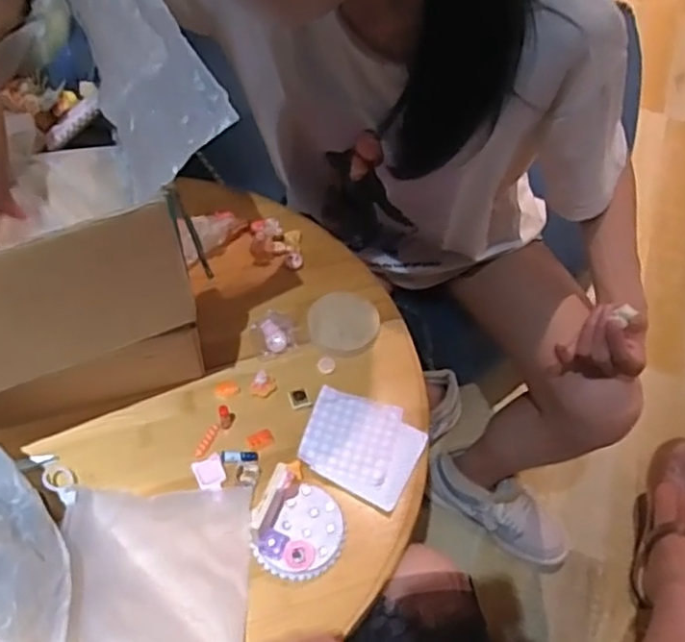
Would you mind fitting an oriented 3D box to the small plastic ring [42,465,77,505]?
[{"bbox_3d":[-0.236,0.136,0.550,0.023,0.004,0.043,-2,36,-32],"label":"small plastic ring"}]

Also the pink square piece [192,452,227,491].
[{"bbox_3d":[-0.114,0.134,0.573,0.025,0.008,0.031,-21,59,-17],"label":"pink square piece"}]

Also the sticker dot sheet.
[{"bbox_3d":[0.016,0.109,0.589,0.102,0.006,0.088,25,57,14],"label":"sticker dot sheet"}]

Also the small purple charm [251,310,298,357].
[{"bbox_3d":[-0.066,0.011,0.651,0.044,0.014,0.045,2,55,-2],"label":"small purple charm"}]

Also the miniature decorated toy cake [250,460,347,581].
[{"bbox_3d":[-0.032,0.155,0.525,0.073,0.056,0.085,26,57,14],"label":"miniature decorated toy cake"}]

